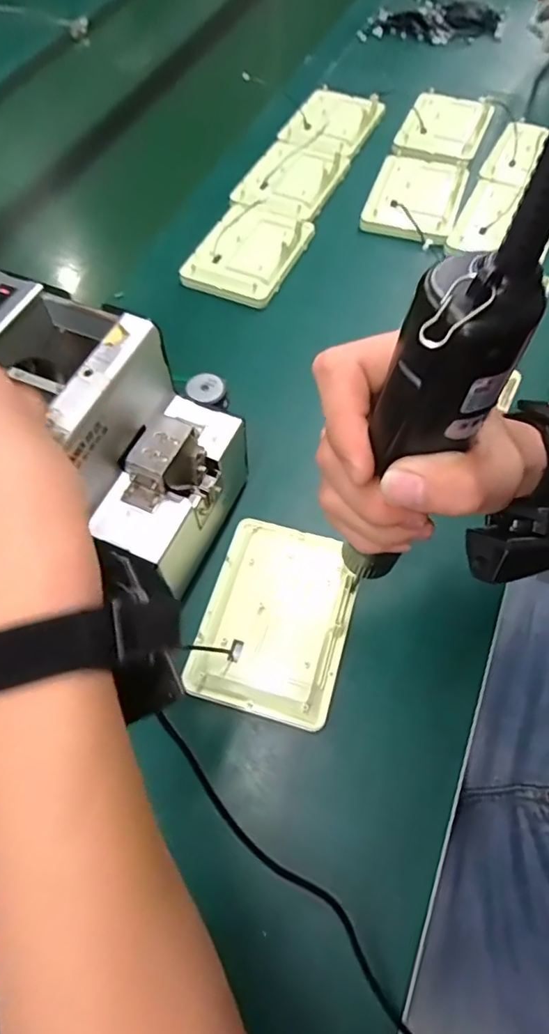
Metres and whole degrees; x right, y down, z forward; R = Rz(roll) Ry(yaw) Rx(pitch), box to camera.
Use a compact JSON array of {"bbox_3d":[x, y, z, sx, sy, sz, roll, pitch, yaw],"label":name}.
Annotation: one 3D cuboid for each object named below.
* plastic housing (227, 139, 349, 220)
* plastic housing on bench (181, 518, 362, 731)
[{"bbox_3d":[0.021,-0.395,0.633,0.098,0.028,0.131,25,66,15],"label":"plastic housing"},{"bbox_3d":[0.002,0.068,0.378,0.099,0.012,0.133,14,63,10],"label":"plastic housing on bench"}]

